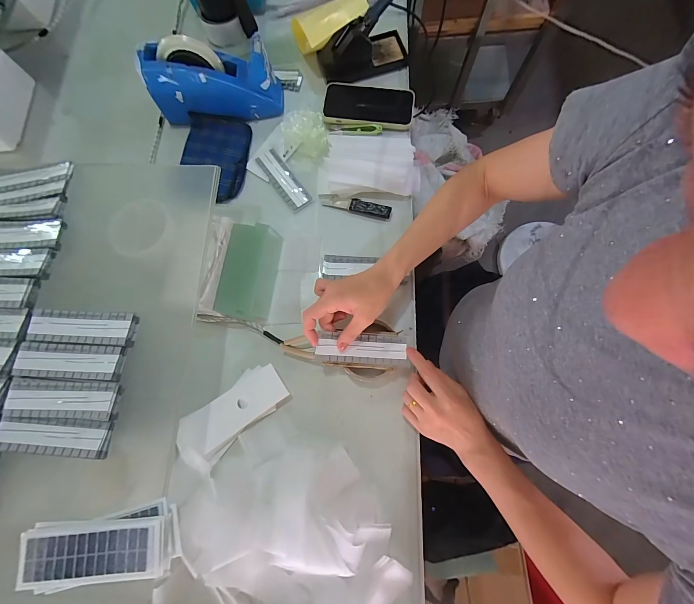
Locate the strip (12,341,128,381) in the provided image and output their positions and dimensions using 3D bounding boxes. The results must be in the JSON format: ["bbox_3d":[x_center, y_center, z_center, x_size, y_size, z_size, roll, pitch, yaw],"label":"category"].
[{"bbox_3d":[-0.336,0.071,0.366,0.128,0.007,0.040,3,77,2],"label":"strip"}]

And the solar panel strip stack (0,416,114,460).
[{"bbox_3d":[-0.338,0.154,0.348,0.133,0.007,0.040,3,74,4],"label":"solar panel strip stack"}]

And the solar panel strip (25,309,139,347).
[{"bbox_3d":[-0.329,0.031,0.378,0.127,0.011,0.040,3,77,2],"label":"solar panel strip"}]

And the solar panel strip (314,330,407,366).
[{"bbox_3d":[0.020,0.064,0.416,0.122,0.013,0.041,4,77,-8],"label":"solar panel strip"}]

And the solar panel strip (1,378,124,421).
[{"bbox_3d":[-0.336,0.114,0.358,0.132,0.011,0.042,2,77,2],"label":"solar panel strip"}]

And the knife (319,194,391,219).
[{"bbox_3d":[0.013,-0.164,0.509,0.122,0.011,0.021,13,77,4],"label":"knife"}]

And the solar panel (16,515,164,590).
[{"bbox_3d":[-0.265,0.259,0.312,0.146,0.010,0.051,-6,77,0],"label":"solar panel"}]

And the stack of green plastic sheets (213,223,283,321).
[{"bbox_3d":[-0.152,-0.048,0.475,0.070,0.040,0.146,7,77,3],"label":"stack of green plastic sheets"}]

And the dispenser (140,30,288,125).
[{"bbox_3d":[-0.226,-0.377,0.517,0.212,0.106,0.066,-6,77,0],"label":"dispenser"}]

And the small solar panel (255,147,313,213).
[{"bbox_3d":[-0.110,-0.210,0.526,0.038,0.008,0.127,-35,79,-7],"label":"small solar panel"}]

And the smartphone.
[{"bbox_3d":[0.039,-0.357,0.552,0.162,0.010,0.085,5,77,2],"label":"smartphone"}]

